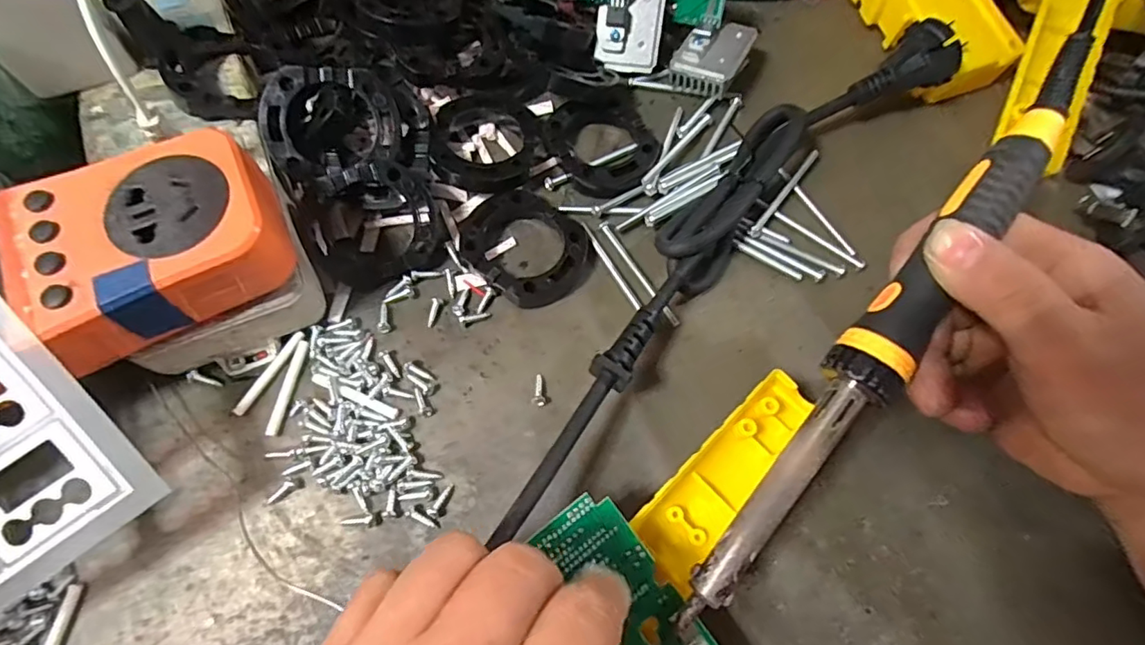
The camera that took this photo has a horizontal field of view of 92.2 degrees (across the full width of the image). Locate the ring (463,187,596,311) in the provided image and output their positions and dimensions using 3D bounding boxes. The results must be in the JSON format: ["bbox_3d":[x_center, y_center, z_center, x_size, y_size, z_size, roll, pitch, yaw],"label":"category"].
[{"bbox_3d":[-0.021,-0.037,0.262,0.060,0.011,0.054,38,73,12],"label":"ring"}]

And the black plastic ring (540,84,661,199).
[{"bbox_3d":[0.018,-0.091,0.280,0.055,0.014,0.056,1,70,-2],"label":"black plastic ring"}]

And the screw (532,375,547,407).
[{"bbox_3d":[-0.015,0.030,0.241,0.006,0.005,0.014,-8,70,-5],"label":"screw"}]

